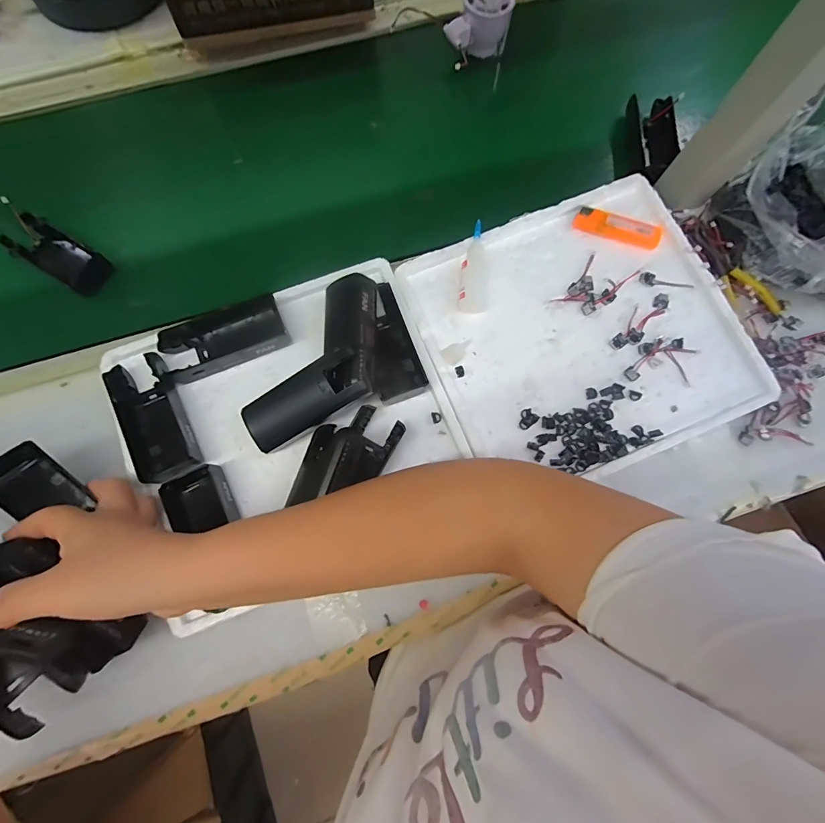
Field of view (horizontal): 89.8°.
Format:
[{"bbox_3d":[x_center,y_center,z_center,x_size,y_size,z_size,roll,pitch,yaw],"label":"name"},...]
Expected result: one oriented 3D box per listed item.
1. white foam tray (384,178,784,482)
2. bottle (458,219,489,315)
[{"bbox_3d":[0.154,-0.074,0.389,0.269,0.026,0.250,-22,77,-5],"label":"white foam tray"},{"bbox_3d":[0.059,-0.137,0.394,0.028,0.019,0.084,2,76,-1],"label":"bottle"}]

